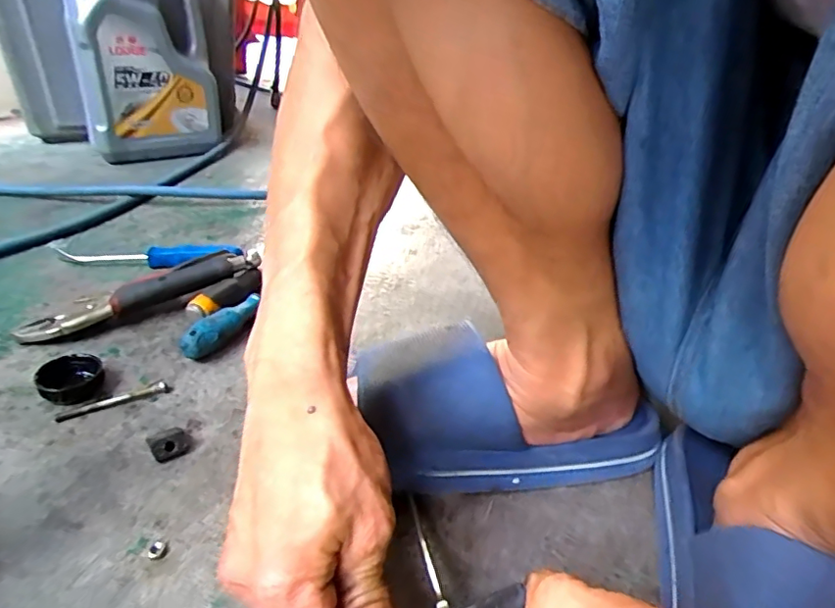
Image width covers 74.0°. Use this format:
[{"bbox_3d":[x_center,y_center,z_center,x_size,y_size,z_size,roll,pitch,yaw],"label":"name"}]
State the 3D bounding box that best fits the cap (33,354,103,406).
[{"bbox_3d":[-0.271,0.059,0.433,0.043,0.022,0.043,-16,36,-30],"label":"cap"}]

